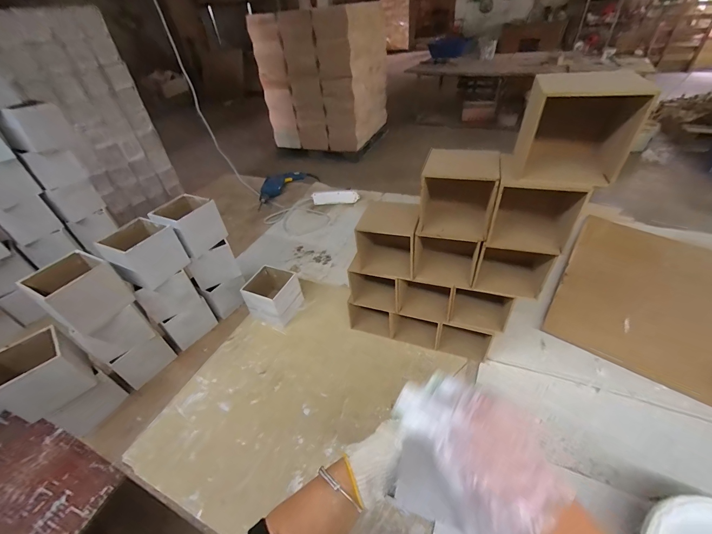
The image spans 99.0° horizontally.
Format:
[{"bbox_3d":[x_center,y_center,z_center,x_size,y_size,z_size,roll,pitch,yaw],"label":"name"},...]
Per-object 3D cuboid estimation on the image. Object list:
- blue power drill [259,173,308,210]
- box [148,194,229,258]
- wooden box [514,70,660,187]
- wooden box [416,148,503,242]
[{"bbox_3d":[-0.404,-0.396,1.531,0.099,0.068,0.362,16,45,25],"label":"blue power drill"},{"bbox_3d":[-0.435,-0.108,0.793,0.136,0.107,0.130,22,47,30],"label":"box"},{"bbox_3d":[0.292,-0.188,0.406,0.119,0.117,0.105,10,42,19],"label":"wooden box"},{"bbox_3d":[0.182,-0.135,0.538,0.118,0.125,0.143,10,42,19],"label":"wooden box"}]

